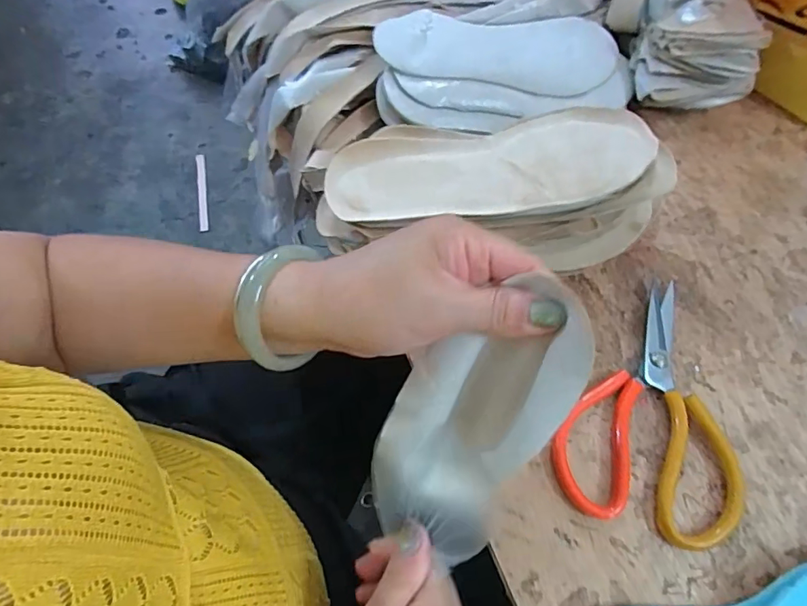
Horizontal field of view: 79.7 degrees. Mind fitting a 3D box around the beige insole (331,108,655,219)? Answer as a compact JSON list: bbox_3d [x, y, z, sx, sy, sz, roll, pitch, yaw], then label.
[{"bbox_3d":[0.067,-0.098,0.353,0.239,0.008,0.086,-11,60,-5],"label":"beige insole"}]

